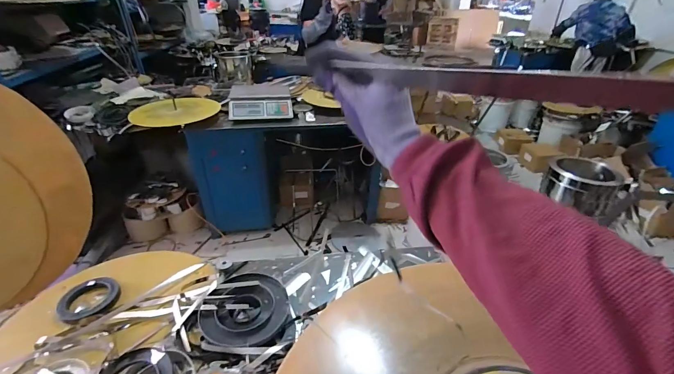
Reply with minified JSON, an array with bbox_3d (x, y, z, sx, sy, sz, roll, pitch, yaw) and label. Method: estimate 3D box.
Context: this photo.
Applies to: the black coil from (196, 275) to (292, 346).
[{"bbox_3d":[-0.196,0.271,0.720,0.187,0.032,0.176,0,32,0],"label":"black coil"}]

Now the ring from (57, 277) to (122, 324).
[{"bbox_3d":[-0.565,0.252,0.749,0.114,0.025,0.117,0,32,0],"label":"ring"}]

